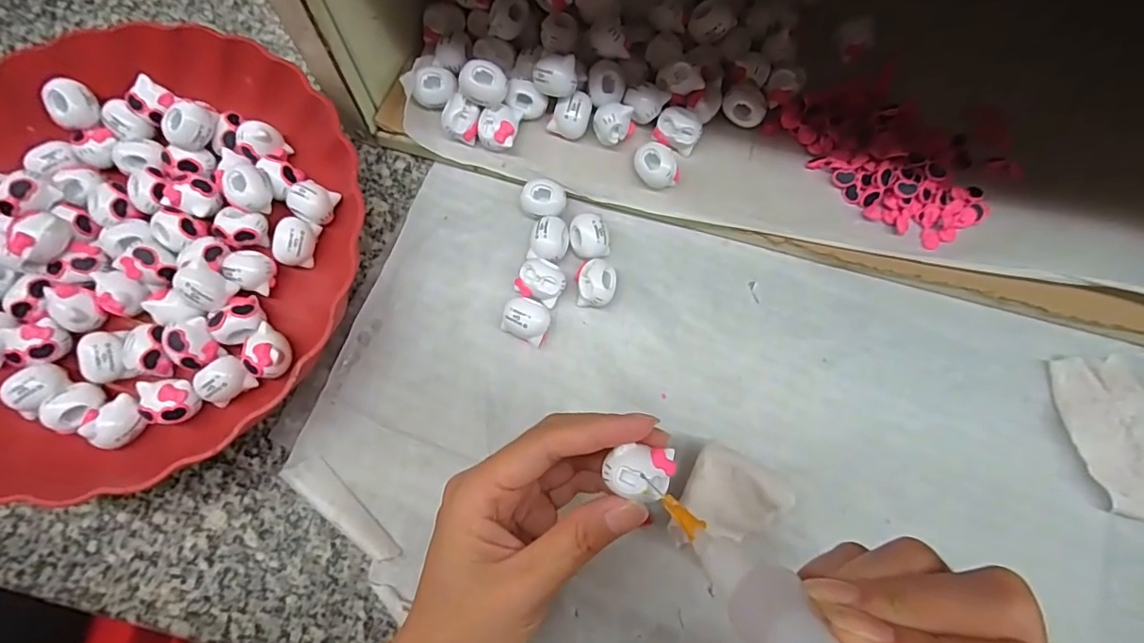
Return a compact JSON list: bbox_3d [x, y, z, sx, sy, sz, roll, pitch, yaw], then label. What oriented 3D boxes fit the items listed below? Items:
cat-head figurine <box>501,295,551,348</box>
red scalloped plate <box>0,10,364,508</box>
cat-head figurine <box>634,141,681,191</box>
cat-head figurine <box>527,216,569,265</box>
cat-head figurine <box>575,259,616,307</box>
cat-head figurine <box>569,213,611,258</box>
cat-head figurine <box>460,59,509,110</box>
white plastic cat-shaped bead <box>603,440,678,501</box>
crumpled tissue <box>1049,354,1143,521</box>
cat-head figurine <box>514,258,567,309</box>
[{"bbox_3d":[-0.023,-0.002,0.292,0.025,0.018,0.023,30,76,7],"label":"cat-head figurine"},{"bbox_3d":[-0.231,-0.039,0.288,0.222,0.050,0.242,0,74,-1],"label":"red scalloped plate"},{"bbox_3d":[0.046,-0.085,0.303,0.024,0.020,0.017,43,78,10],"label":"cat-head figurine"},{"bbox_3d":[-0.012,-0.044,0.305,0.020,0.018,0.023,18,74,4],"label":"cat-head figurine"},{"bbox_3d":[0.013,-0.021,0.299,0.021,0.019,0.027,0,74,-1],"label":"cat-head figurine"},{"bbox_3d":[0.010,-0.048,0.308,0.022,0.019,0.027,3,74,0],"label":"cat-head figurine"},{"bbox_3d":[-0.048,-0.128,0.299,0.025,0.022,0.015,13,74,3],"label":"cat-head figurine"},{"bbox_3d":[0.026,0.056,0.204,0.024,0.008,0.019,12,73,3],"label":"white plastic cat-shaped bead"},{"bbox_3d":[0.283,0.057,0.283,0.054,0.009,0.083,-17,75,-6],"label":"crumpled tissue"},{"bbox_3d":[-0.016,-0.022,0.299,0.026,0.017,0.022,17,74,4],"label":"cat-head figurine"}]

